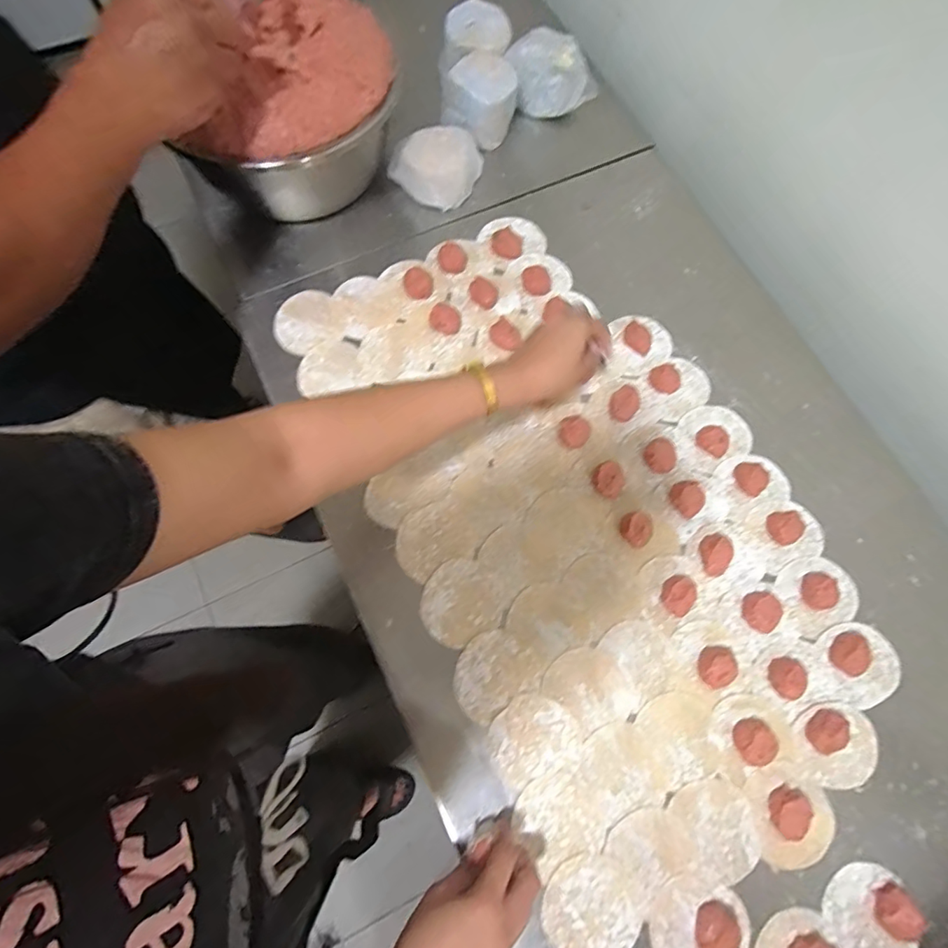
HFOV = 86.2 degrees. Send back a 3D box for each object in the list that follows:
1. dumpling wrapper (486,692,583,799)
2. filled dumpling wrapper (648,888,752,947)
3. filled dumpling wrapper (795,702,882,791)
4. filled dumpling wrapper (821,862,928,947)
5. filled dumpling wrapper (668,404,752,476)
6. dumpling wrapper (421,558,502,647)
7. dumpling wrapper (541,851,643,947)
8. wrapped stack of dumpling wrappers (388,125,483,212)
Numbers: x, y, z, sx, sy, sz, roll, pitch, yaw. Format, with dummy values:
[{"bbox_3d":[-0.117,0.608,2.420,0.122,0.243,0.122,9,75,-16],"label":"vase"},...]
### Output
[{"bbox_3d":[0.055,0.248,0.475,0.084,0.004,0.072,-19,74,-7],"label":"dumpling wrapper"},{"bbox_3d":[0.196,0.396,0.425,0.084,0.019,0.068,-15,74,-6],"label":"filled dumpling wrapper"},{"bbox_3d":[0.346,0.255,0.473,0.077,0.018,0.071,3,73,-1],"label":"filled dumpling wrapper"},{"bbox_3d":[0.343,0.385,0.432,0.077,0.021,0.075,-22,74,-8],"label":"filled dumpling wrapper"},{"bbox_3d":[0.271,-0.045,0.570,0.082,0.027,0.070,-29,76,-10],"label":"filled dumpling wrapper"},{"bbox_3d":[-0.016,0.129,0.510,0.077,0.004,0.077,0,73,-1],"label":"dumpling wrapper"},{"bbox_3d":[0.101,0.378,0.435,0.080,0.004,0.081,-33,76,-11],"label":"dumpling wrapper"},{"bbox_3d":[-0.043,-0.389,0.648,0.118,0.062,0.078,-25,75,-9],"label":"wrapped stack of dumpling wrappers"}]

